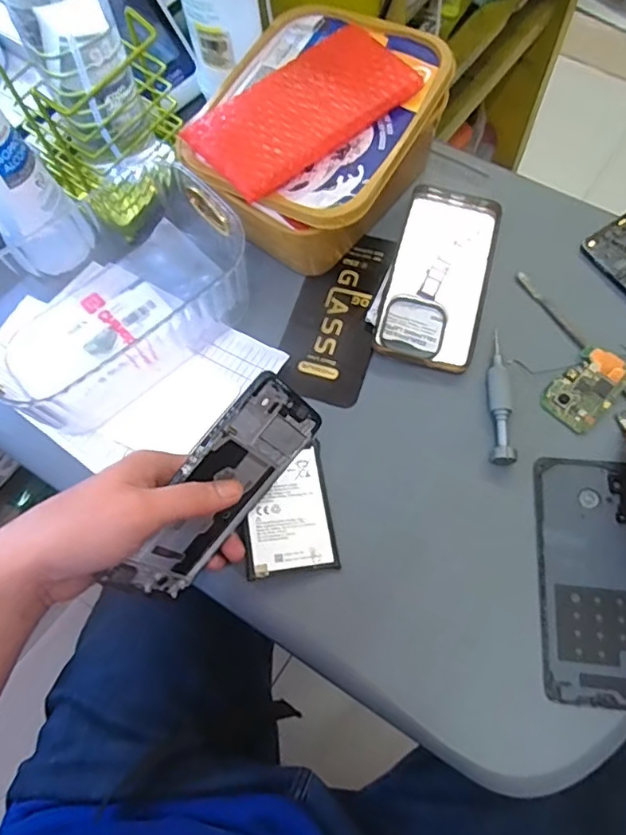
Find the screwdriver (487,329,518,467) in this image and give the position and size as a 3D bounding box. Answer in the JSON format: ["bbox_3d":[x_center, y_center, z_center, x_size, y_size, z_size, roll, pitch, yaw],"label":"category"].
[{"bbox_3d":[0.142,-0.016,0.432,0.018,0.014,0.104,2,69,3],"label":"screwdriver"}]

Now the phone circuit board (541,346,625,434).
[{"bbox_3d":[0.208,-0.023,0.433,0.068,0.007,0.040,-42,73,-13],"label":"phone circuit board"}]

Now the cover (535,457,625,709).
[{"bbox_3d":[0.192,0.106,0.386,0.072,0.007,0.158,5,69,4],"label":"cover"}]

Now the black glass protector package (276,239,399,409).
[{"bbox_3d":[0.020,-0.087,0.473,0.071,0.007,0.156,14,70,7],"label":"black glass protector package"}]

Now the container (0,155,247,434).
[{"bbox_3d":[-0.166,-0.098,0.458,0.218,0.075,0.153,-40,73,-12],"label":"container"}]

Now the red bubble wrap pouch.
[{"bbox_3d":[-0.008,-0.234,0.432,0.165,0.018,0.083,-35,72,-11],"label":"red bubble wrap pouch"}]

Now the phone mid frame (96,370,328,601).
[{"bbox_3d":[-0.060,0.047,0.363,0.007,0.076,0.156,37,88,36],"label":"phone mid frame"}]

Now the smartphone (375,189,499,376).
[{"bbox_3d":[0.106,-0.120,0.478,0.078,0.007,0.168,14,70,7],"label":"smartphone"}]

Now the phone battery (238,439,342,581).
[{"bbox_3d":[-0.018,0.065,0.405,0.064,0.006,0.090,-4,66,-14],"label":"phone battery"}]

